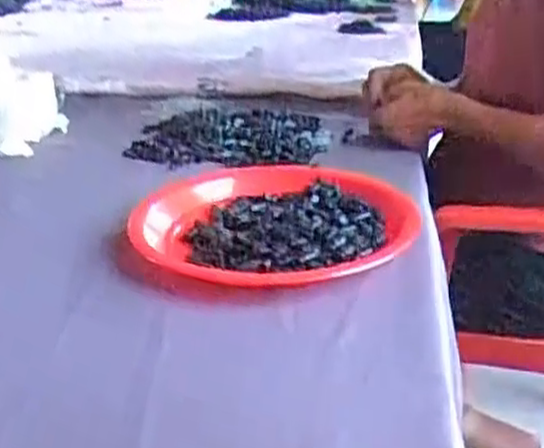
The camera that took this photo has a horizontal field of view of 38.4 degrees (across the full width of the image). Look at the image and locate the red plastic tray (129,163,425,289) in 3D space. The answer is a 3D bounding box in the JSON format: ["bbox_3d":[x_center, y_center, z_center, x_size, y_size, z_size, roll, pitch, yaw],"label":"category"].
[{"bbox_3d":[0.008,-0.016,0.737,0.240,0.032,0.279,6,24,18],"label":"red plastic tray"}]

